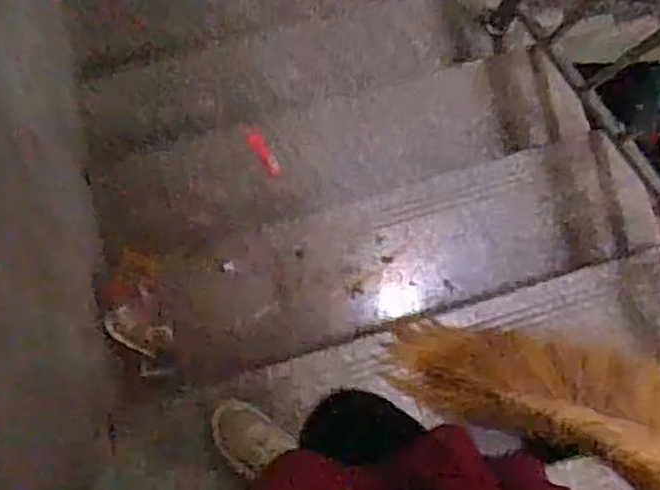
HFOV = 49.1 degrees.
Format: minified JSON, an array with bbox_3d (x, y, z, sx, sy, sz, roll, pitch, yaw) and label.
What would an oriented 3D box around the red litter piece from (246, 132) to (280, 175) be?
[{"bbox_3d":[-0.147,-0.204,1.606,0.033,0.010,0.110,-33,86,-9],"label":"red litter piece"}]

